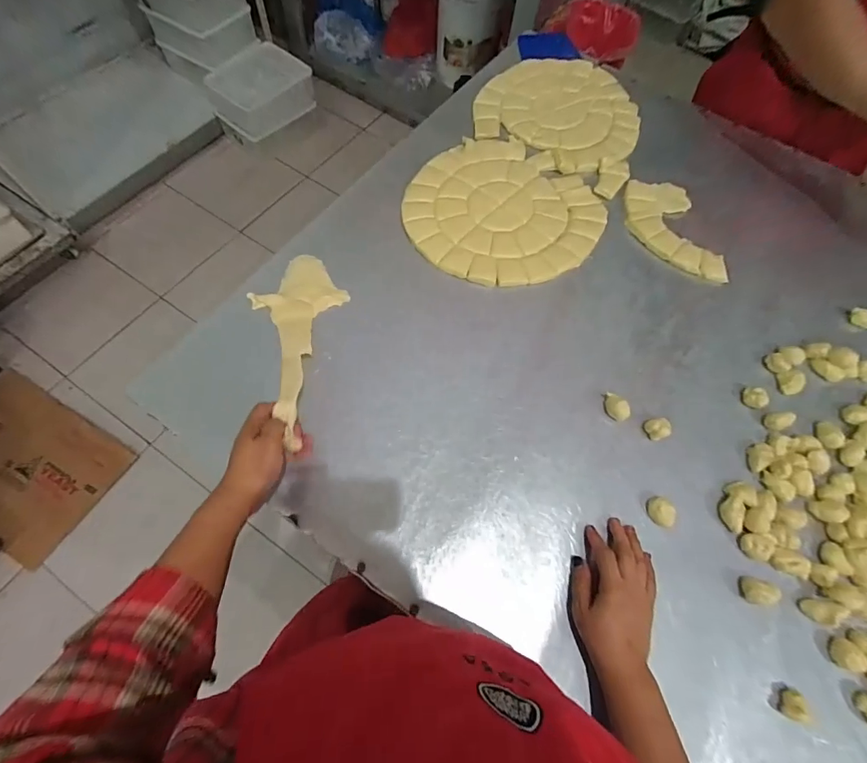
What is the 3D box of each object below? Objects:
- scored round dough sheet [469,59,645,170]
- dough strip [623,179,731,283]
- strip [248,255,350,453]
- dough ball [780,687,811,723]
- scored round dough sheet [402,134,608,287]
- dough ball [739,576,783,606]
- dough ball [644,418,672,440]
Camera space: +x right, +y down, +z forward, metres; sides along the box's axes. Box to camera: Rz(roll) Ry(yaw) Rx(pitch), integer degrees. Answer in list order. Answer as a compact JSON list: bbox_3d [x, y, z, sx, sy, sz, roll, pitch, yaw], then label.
[{"bbox_3d":[0.252,-0.540,0.843,0.302,0.009,0.318,26,66,8],"label":"scored round dough sheet"},{"bbox_3d":[0.391,-0.251,0.718,0.119,0.012,0.210,-7,66,-8],"label":"dough strip"},{"bbox_3d":[-0.187,-0.055,0.577,0.126,0.033,0.309,-3,52,-4],"label":"strip"},{"bbox_3d":[0.377,0.338,0.454,0.026,0.012,0.028,2,65,-4],"label":"dough ball"},{"bbox_3d":[0.114,-0.283,0.718,0.298,0.013,0.297,2,65,-4],"label":"scored round dough sheet"},{"bbox_3d":[0.373,0.238,0.494,0.038,0.024,0.028,5,65,-2],"label":"dough ball"},{"bbox_3d":[0.293,0.061,0.567,0.033,0.020,0.026,-27,70,-15],"label":"dough ball"}]

